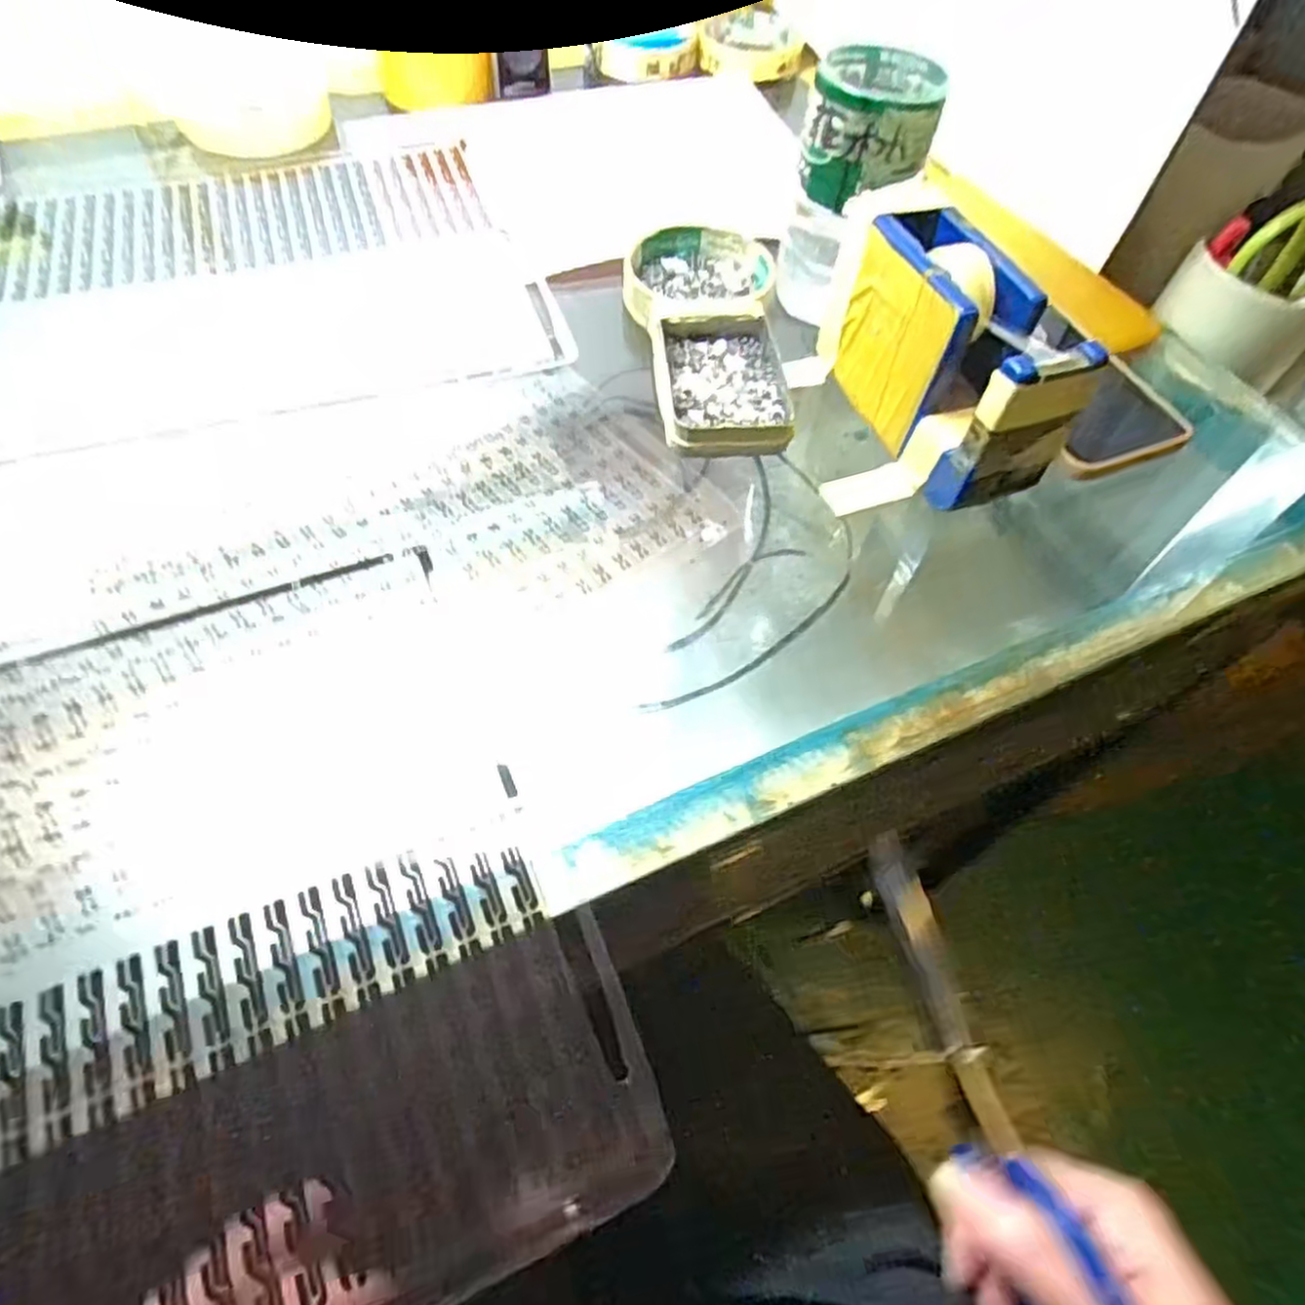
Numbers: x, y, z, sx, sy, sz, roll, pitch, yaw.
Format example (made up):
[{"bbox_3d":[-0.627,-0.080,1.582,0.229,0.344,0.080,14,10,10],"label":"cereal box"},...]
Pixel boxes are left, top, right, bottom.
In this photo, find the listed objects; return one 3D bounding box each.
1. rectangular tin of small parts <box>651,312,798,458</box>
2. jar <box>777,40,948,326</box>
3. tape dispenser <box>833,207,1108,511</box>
[{"bbox_3d":[0.034,-0.131,0.373,0.065,0.016,0.088,-3,58,-6],"label":"rectangular tin of small parts"},{"bbox_3d":[0.100,-0.233,0.387,0.068,0.105,0.063,2,57,-3],"label":"jar"},{"bbox_3d":[0.131,-0.128,0.338,0.043,0.078,0.114,-15,60,-14],"label":"tape dispenser"}]

